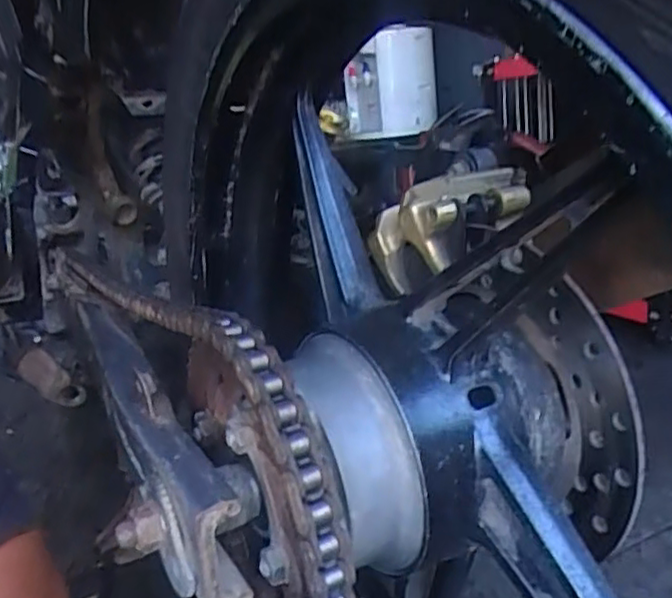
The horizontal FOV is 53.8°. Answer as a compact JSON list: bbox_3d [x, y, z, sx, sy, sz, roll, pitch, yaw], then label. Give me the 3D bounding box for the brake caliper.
[{"bbox_3d":[0.064,-0.040,0.381,0.089,0.063,0.070,-3,15,12],"label":"brake caliper"}]

